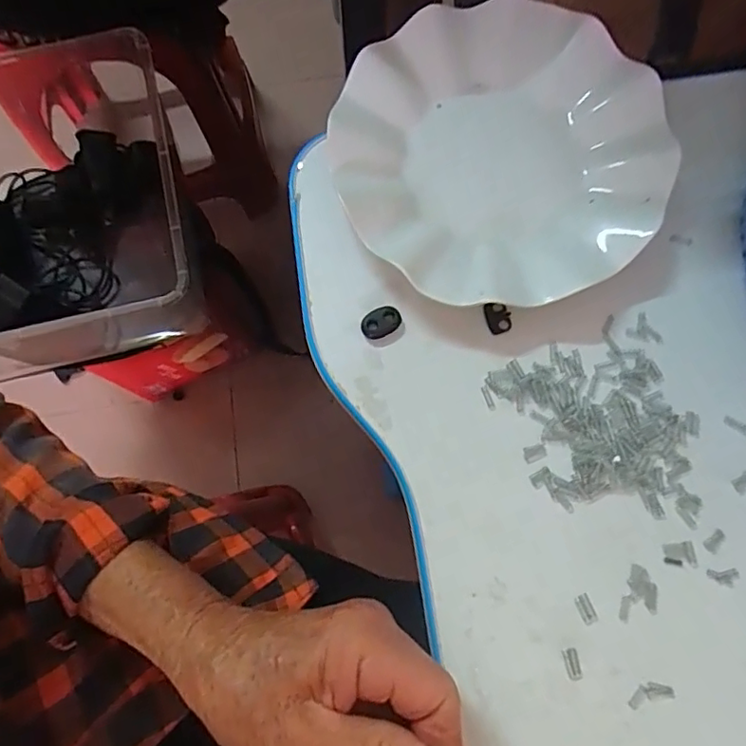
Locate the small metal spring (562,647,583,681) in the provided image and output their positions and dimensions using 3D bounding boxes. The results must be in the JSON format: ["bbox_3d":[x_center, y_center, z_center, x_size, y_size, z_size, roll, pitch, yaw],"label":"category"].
[{"bbox_3d":[0.092,0.134,0.264,0.007,0.004,0.013,-10,76,-4],"label":"small metal spring"}]

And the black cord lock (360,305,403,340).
[{"bbox_3d":[0.005,-0.027,0.308,0.022,0.004,0.015,-25,77,-7],"label":"black cord lock"}]

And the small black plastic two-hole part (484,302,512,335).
[{"bbox_3d":[0.067,-0.030,0.308,0.012,0.005,0.017,-11,76,-4],"label":"small black plastic two-hole part"}]

